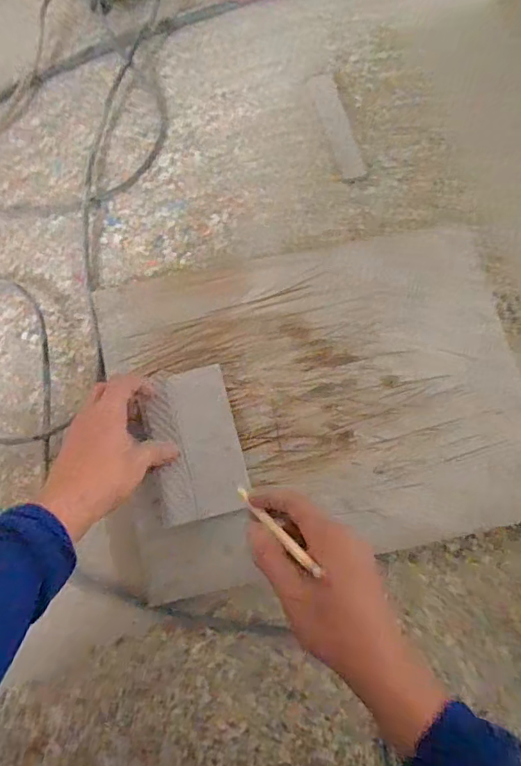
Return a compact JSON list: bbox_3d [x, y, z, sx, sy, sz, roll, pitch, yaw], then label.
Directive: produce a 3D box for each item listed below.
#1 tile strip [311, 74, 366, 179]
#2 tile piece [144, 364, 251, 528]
[{"bbox_3d":[0.095,-0.319,0.626,0.030,0.004,0.147,-14,77,-3],"label":"tile strip"},{"bbox_3d":[-0.064,0.060,0.504,0.084,0.011,0.144,-13,77,-3],"label":"tile piece"}]

